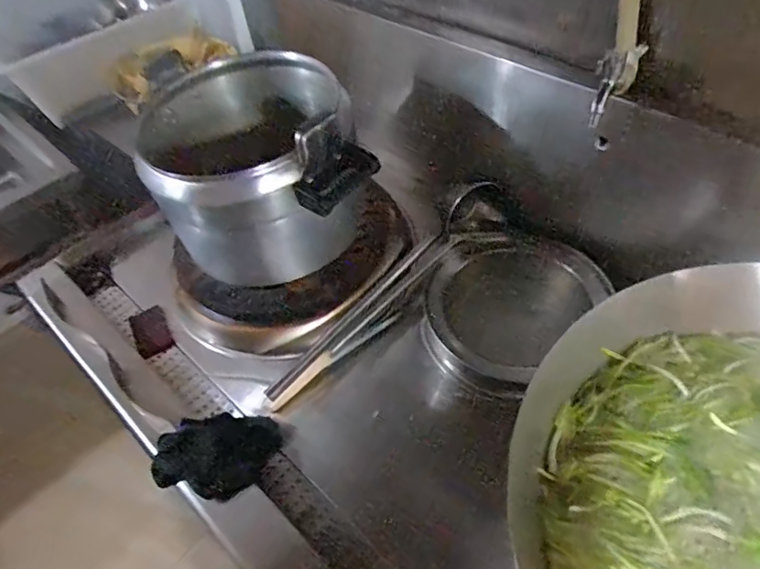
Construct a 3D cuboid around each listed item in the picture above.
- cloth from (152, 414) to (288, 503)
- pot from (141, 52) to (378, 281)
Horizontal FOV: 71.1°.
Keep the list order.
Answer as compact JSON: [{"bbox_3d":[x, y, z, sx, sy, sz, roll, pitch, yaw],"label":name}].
[{"bbox_3d":[-0.223,0.240,0.757,0.110,0.093,0.163,32,60,27],"label":"cloth"},{"bbox_3d":[-0.199,-0.211,0.887,0.350,0.271,0.294,4,51,8],"label":"pot"}]

